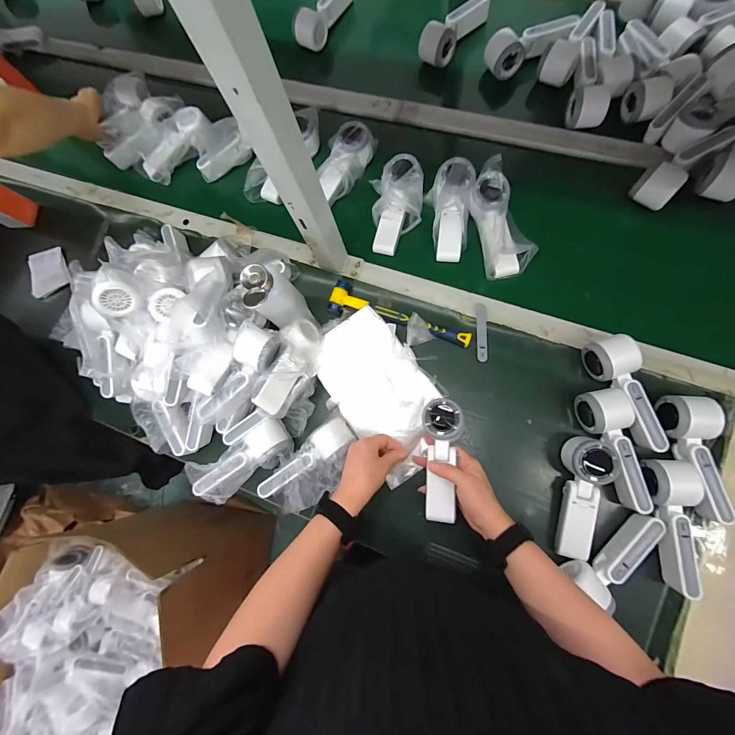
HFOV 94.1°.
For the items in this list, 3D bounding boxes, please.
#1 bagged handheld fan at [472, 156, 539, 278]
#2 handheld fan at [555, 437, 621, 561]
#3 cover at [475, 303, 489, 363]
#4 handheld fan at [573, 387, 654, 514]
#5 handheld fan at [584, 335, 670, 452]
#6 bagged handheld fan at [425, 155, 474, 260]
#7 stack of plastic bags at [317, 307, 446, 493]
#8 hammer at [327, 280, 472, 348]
[{"bbox_3d":[0.221,-0.248,0.567,0.081,0.052,0.187,-12,84,8],"label":"bagged handheld fan"},{"bbox_3d":[0.308,0.184,0.489,0.066,0.057,0.163,2,86,9],"label":"handheld fan"},{"bbox_3d":[0.190,-0.059,0.568,0.018,0.010,0.100,-1,85,9],"label":"cover"},{"bbox_3d":[0.350,0.117,0.494,0.063,0.060,0.170,-8,84,8],"label":"handheld fan"},{"bbox_3d":[0.370,0.038,0.504,0.057,0.058,0.166,-14,83,7],"label":"handheld fan"},{"bbox_3d":[0.138,-0.271,0.583,0.073,0.064,0.163,7,86,9],"label":"bagged handheld fan"},{"bbox_3d":[0.023,0.040,0.550,0.145,0.026,0.259,-37,81,4],"label":"stack of plastic bags"},{"bbox_3d":[0.050,-0.077,0.582,0.244,0.025,0.058,24,89,10],"label":"hammer"}]

